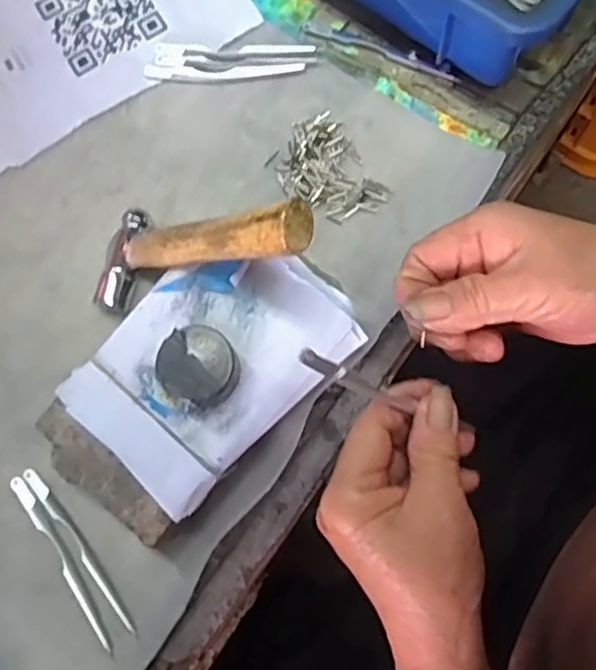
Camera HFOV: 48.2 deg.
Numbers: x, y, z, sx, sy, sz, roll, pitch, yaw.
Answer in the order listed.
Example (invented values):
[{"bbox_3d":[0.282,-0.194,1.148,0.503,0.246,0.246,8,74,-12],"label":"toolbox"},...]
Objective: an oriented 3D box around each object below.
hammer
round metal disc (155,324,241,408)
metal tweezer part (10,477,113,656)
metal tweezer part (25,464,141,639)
[{"bbox_3d":[-0.054,-0.046,0.340,0.154,0.016,0.056,-3,71,46],"label":"hammer"},{"bbox_3d":[-0.050,0.016,0.331,0.038,0.021,0.036,-1,76,3],"label":"round metal disc"},{"bbox_3d":[-0.126,0.120,0.355,0.009,0.008,0.105,-35,78,-6],"label":"metal tweezer part"},{"bbox_3d":[-0.117,0.114,0.357,0.008,0.010,0.106,-40,78,-7],"label":"metal tweezer part"}]

